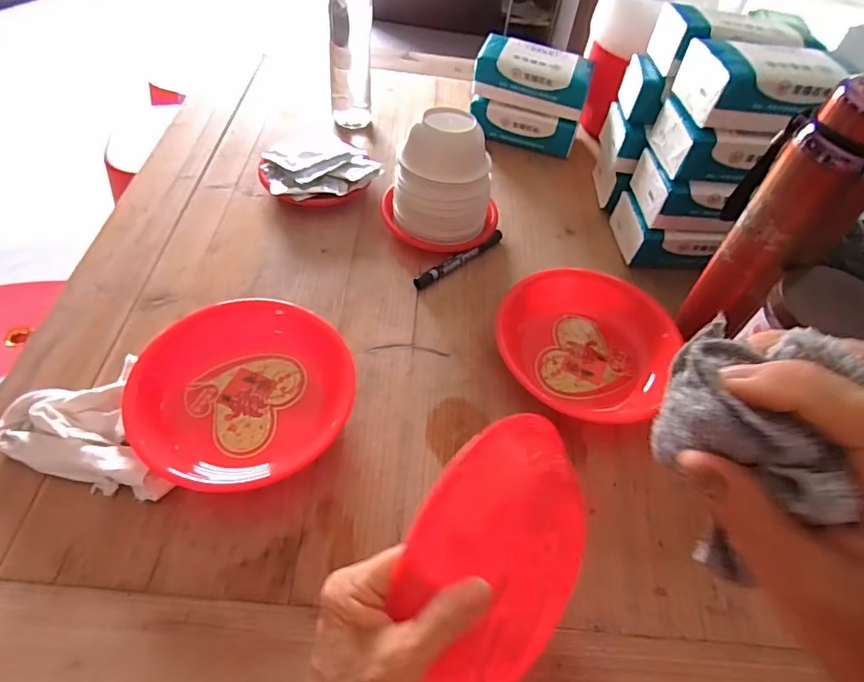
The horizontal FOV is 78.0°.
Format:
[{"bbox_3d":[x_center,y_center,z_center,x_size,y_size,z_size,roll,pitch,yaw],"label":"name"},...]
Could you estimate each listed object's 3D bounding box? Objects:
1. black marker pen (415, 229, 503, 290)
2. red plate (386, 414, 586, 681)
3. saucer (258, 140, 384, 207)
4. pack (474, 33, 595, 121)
[{"bbox_3d":[0.035,-0.096,0.631,0.135,0.017,0.015,-31,62,-25],"label":"black marker pen"},{"bbox_3d":[0.047,0.129,0.314,0.149,0.156,0.019,-17,13,-39],"label":"red plate"},{"bbox_3d":[-0.140,-0.213,0.684,0.142,0.041,0.110,-25,59,-21],"label":"saucer"},{"bbox_3d":[0.140,-0.368,0.744,0.155,0.057,0.091,16,52,7],"label":"pack"}]

